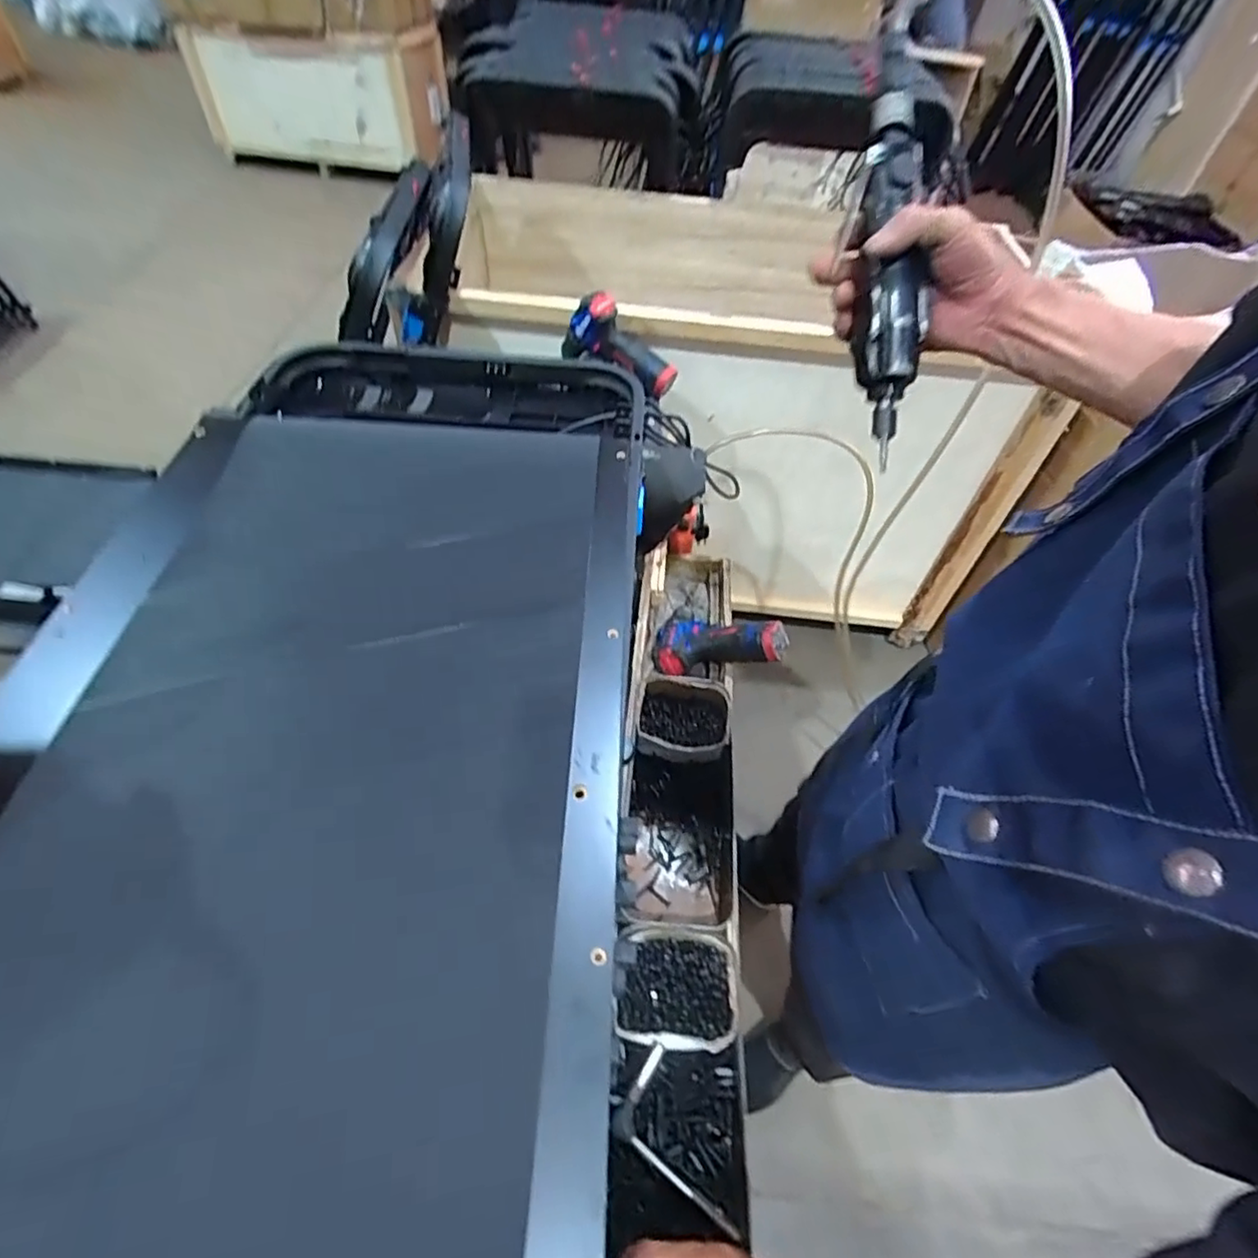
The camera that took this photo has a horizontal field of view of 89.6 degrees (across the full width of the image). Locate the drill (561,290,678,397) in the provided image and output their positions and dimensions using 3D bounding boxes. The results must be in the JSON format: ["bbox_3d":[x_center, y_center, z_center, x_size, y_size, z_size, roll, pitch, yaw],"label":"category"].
[{"bbox_3d":[-0.015,-0.468,1.084,0.194,0.131,0.061,30,51,-11],"label":"drill"}]

